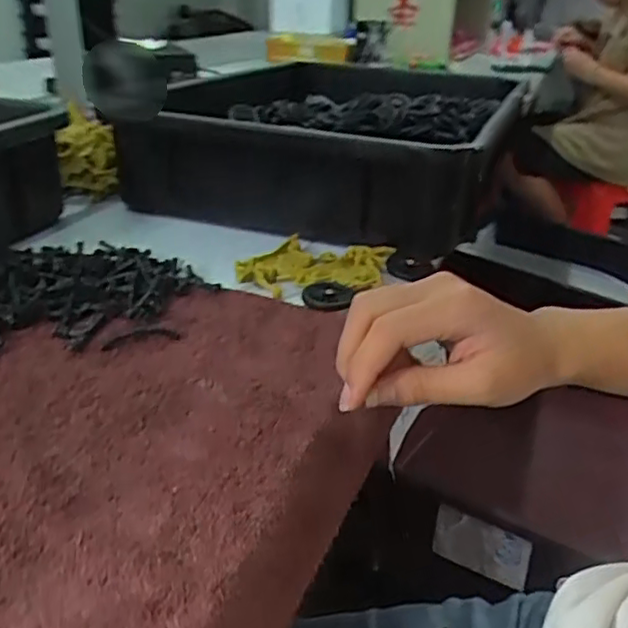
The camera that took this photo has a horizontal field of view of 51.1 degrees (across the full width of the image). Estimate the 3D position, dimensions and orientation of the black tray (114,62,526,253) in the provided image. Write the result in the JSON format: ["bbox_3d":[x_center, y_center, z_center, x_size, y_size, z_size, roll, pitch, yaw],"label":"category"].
[{"bbox_3d":[0.027,-0.200,0.735,0.361,0.099,0.472,11,28,17],"label":"black tray"}]

